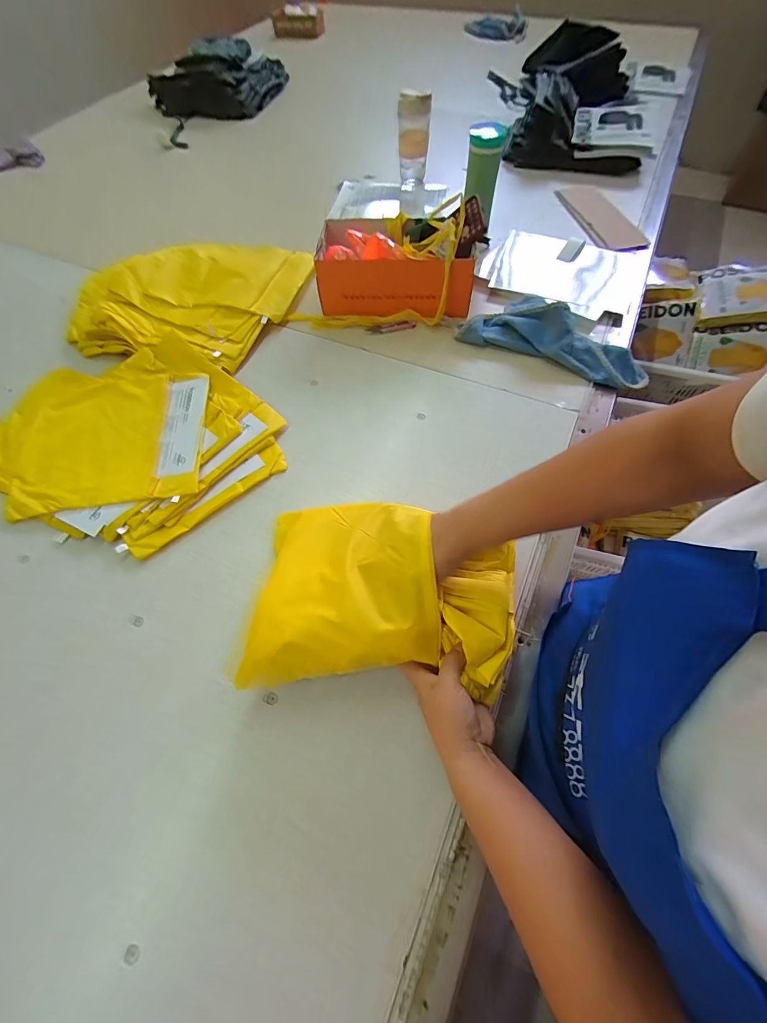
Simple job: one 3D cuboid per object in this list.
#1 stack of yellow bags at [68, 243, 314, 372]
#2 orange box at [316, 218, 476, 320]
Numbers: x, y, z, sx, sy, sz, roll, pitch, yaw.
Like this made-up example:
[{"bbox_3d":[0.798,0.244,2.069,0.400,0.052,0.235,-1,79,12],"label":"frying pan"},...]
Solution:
[{"bbox_3d":[-0.418,-0.477,0.820,0.458,0.058,0.391,11,64,9],"label":"stack of yellow bags"},{"bbox_3d":[0.026,-0.494,0.774,0.300,0.120,0.149,3,63,5],"label":"orange box"}]

